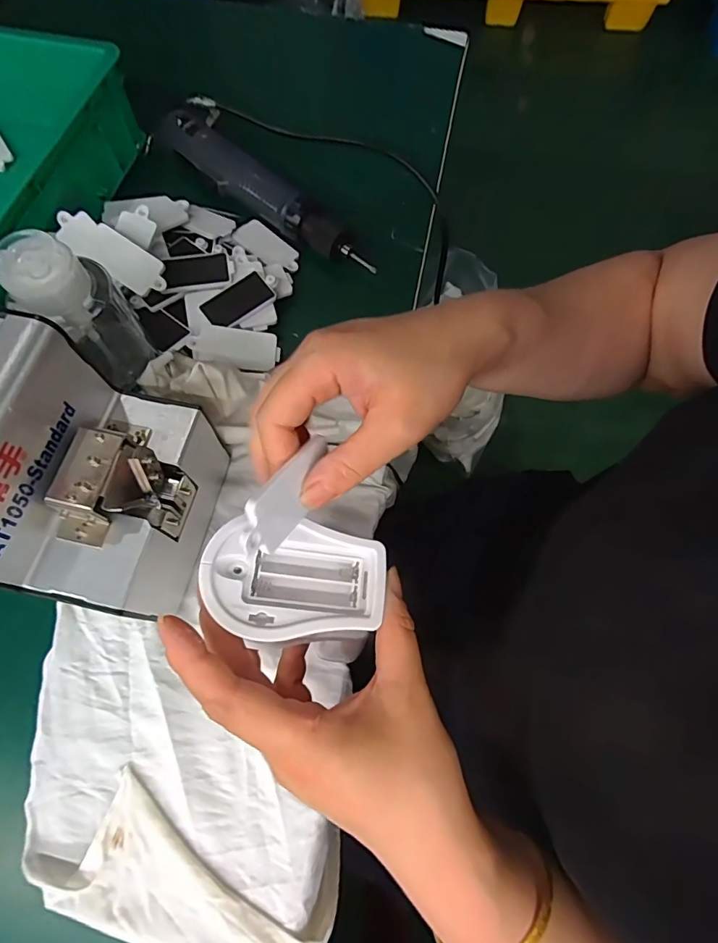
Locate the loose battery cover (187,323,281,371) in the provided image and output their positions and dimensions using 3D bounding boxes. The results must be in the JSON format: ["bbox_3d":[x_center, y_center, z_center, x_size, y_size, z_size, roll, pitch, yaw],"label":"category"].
[{"bbox_3d":[-0.101,-0.101,0.377,0.068,0.005,0.031,5,101,-15],"label":"loose battery cover"}]

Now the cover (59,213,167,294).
[{"bbox_3d":[-0.196,-0.173,0.364,0.096,0.005,0.031,32,91,2],"label":"cover"}]

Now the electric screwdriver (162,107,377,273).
[{"bbox_3d":[-0.085,-0.256,0.423,0.243,0.033,0.041,40,74,14],"label":"electric screwdriver"}]

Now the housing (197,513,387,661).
[{"bbox_3d":[-0.032,0.055,0.231,0.084,0.029,0.059,13,69,5],"label":"housing"}]

